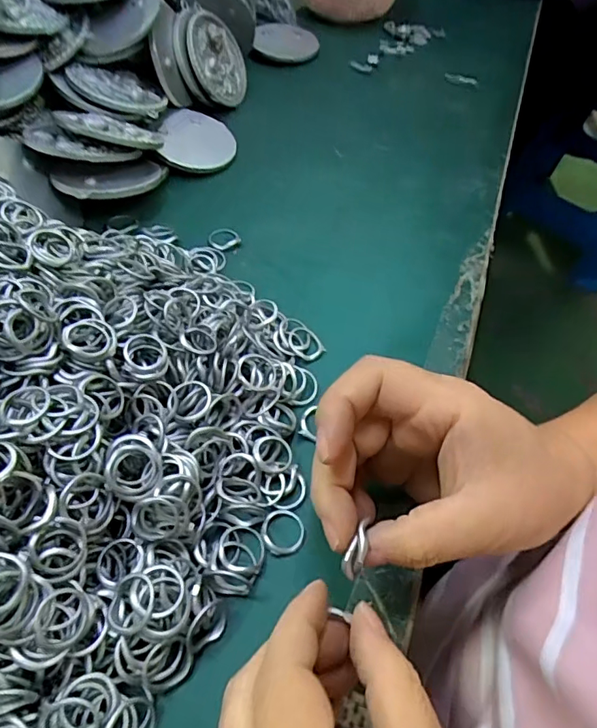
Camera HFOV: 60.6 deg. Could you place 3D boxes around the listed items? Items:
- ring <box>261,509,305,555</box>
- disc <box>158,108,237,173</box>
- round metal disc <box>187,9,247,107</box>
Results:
[{"bbox_3d":[-0.007,0.079,0.243,0.020,0.004,0.021,1,54,-2],"label":"ring"},{"bbox_3d":[-0.082,-0.179,0.412,0.058,0.004,0.067,26,56,-6],"label":"disc"},{"bbox_3d":[-0.069,-0.263,0.444,0.006,0.067,0.070,-1,87,36],"label":"round metal disc"}]

